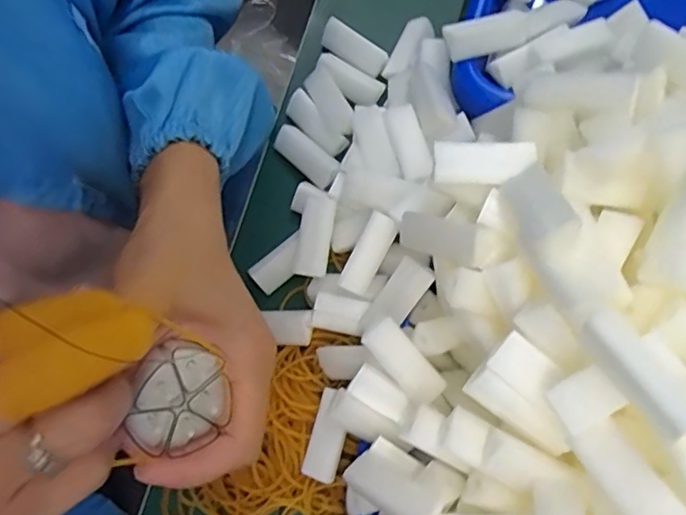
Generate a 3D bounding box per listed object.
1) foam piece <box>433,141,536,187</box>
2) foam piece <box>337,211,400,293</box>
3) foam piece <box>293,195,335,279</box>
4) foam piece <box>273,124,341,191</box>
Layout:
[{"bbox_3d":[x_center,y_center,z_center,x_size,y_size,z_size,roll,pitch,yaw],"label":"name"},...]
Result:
[{"bbox_3d":[0.063,-0.042,0.259,0.043,0.009,0.019,2,75,1],"label":"foam piece"},{"bbox_3d":[0.015,-0.002,0.336,0.018,0.008,0.050,29,106,8],"label":"foam piece"},{"bbox_3d":[-0.017,-0.013,0.341,0.020,0.011,0.047,8,75,3],"label":"foam piece"},{"bbox_3d":[-0.023,-0.064,0.364,0.048,0.011,0.020,44,80,11],"label":"foam piece"}]

